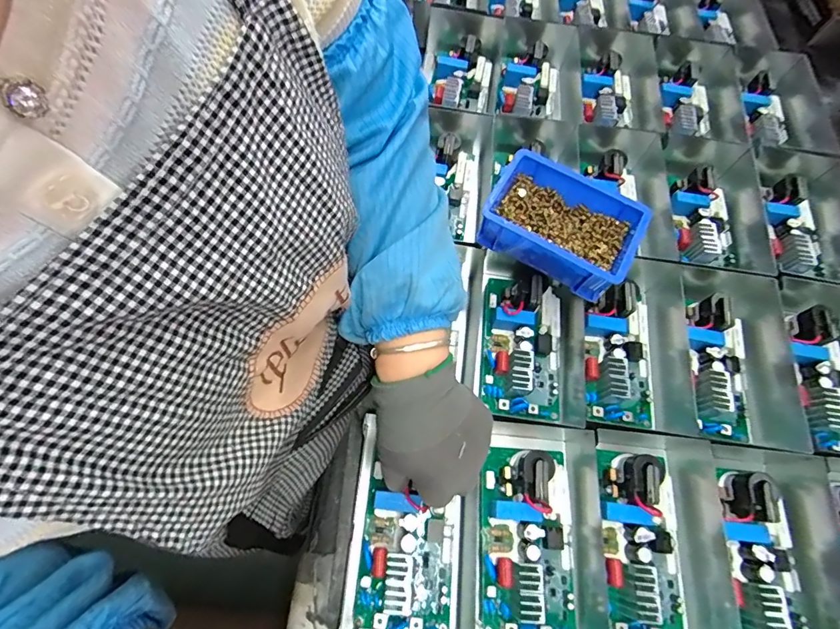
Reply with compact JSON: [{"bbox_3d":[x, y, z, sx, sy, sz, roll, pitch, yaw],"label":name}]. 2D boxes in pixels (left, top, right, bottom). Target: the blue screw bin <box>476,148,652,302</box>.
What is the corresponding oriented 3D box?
[{"bbox_3d":[0.140,-0.093,0.449,0.155,0.050,0.096,31,69,10],"label":"blue screw bin"}]

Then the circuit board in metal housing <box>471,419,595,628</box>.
[{"bbox_3d":[0.103,0.205,0.407,0.105,0.066,0.202,7,67,0],"label":"circuit board in metal housing"}]

